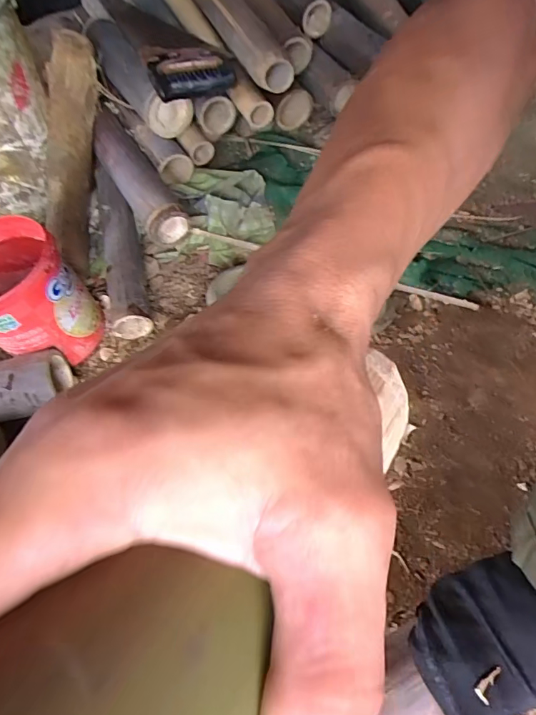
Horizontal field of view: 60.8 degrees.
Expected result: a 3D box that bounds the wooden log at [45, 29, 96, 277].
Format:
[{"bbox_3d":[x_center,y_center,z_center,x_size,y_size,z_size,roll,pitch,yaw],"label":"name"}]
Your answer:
[{"bbox_3d":[-0.297,-0.312,0.682,0.063,0.059,0.374,-2,84,3],"label":"wooden log"}]

